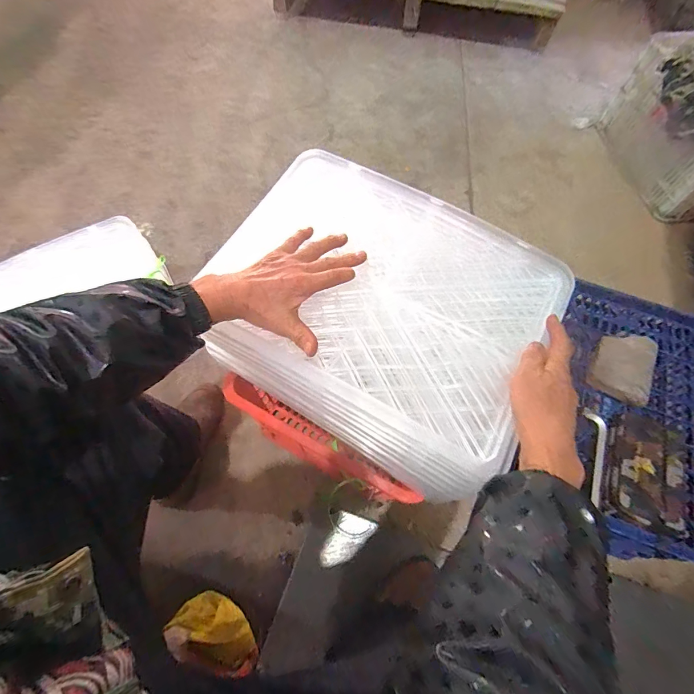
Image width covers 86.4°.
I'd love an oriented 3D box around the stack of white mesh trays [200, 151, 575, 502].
[{"bbox_3d":[0.041,-0.043,0.507,0.400,0.132,0.333,27,68,11],"label":"stack of white mesh trays"}]

